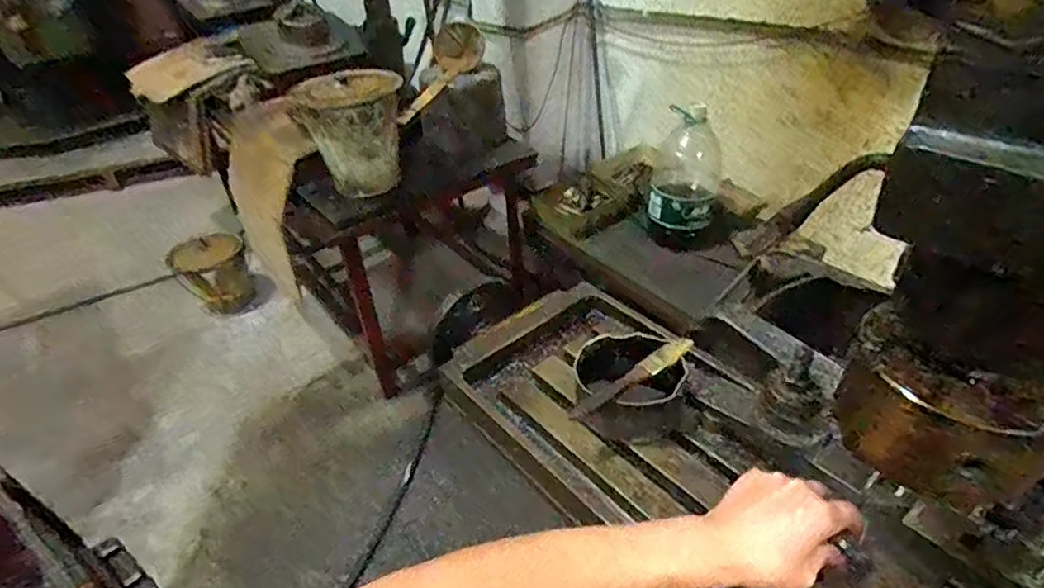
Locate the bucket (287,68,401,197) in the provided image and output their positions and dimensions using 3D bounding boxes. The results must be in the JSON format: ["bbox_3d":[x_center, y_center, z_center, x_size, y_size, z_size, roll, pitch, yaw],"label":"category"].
[{"bbox_3d":[-0.411,-0.397,1.462,0.252,0.255,0.252,-2,39,2],"label":"bucket"}]

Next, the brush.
[{"bbox_3d":[0.112,0.081,0.567,0.151,0.021,0.021,-24,43,-24],"label":"brush"}]

